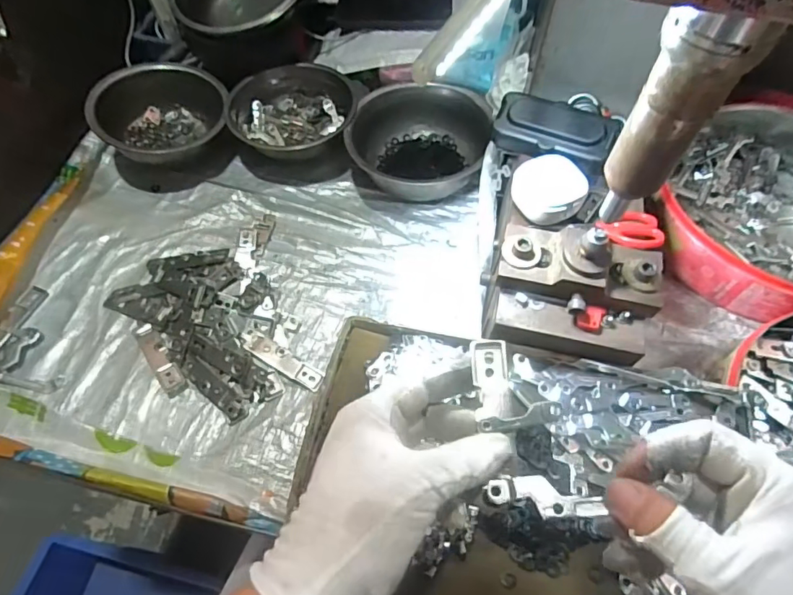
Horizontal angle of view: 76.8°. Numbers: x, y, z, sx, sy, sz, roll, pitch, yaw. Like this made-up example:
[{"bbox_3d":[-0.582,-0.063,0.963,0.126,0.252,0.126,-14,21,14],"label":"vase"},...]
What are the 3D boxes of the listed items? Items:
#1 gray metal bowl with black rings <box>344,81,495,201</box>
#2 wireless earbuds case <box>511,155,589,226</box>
[{"bbox_3d":[0.026,-0.176,0.565,0.150,0.067,0.123,14,62,7],"label":"gray metal bowl with black rings"},{"bbox_3d":[0.129,-0.089,0.422,0.055,0.028,0.054,-22,78,16],"label":"wireless earbuds case"}]

